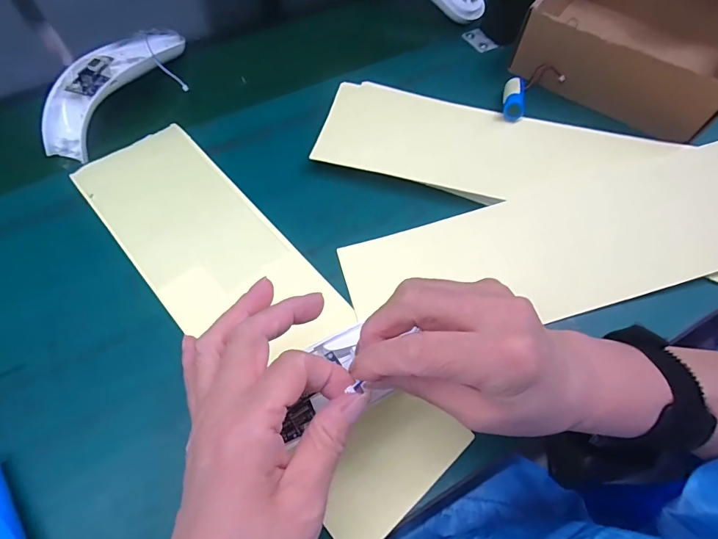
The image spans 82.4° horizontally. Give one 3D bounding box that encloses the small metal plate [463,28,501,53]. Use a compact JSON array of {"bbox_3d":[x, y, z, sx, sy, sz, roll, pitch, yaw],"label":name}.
[{"bbox_3d":[0.147,-0.277,0.494,0.029,0.007,0.040,-33,68,-17],"label":"small metal plate"}]

